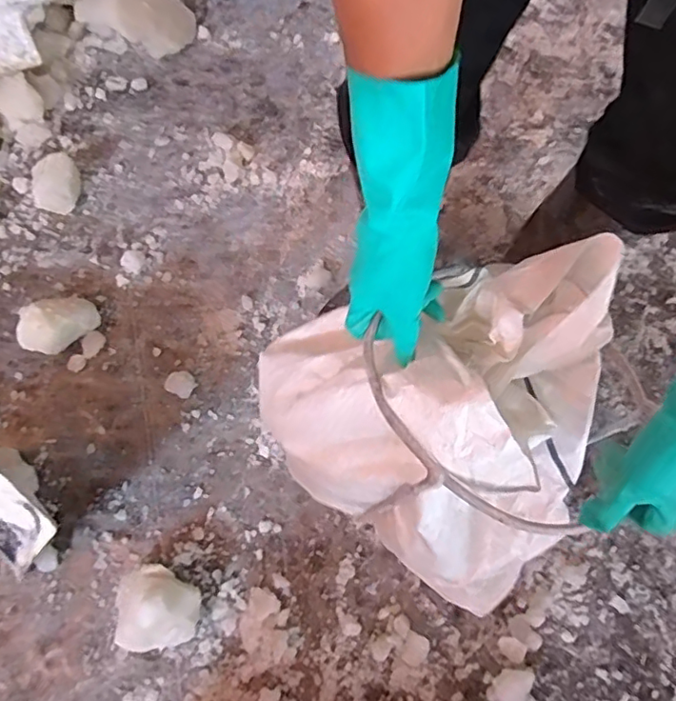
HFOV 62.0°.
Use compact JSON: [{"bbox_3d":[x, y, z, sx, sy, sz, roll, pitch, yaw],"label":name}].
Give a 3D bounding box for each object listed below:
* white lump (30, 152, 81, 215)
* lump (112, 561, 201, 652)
[{"bbox_3d":[-0.520,-0.305,1.037,0.084,0.062,0.097,-3,71,-5],"label":"white lump"},{"bbox_3d":[-0.259,0.357,0.785,0.125,0.097,0.108,0,71,-4],"label":"lump"}]

